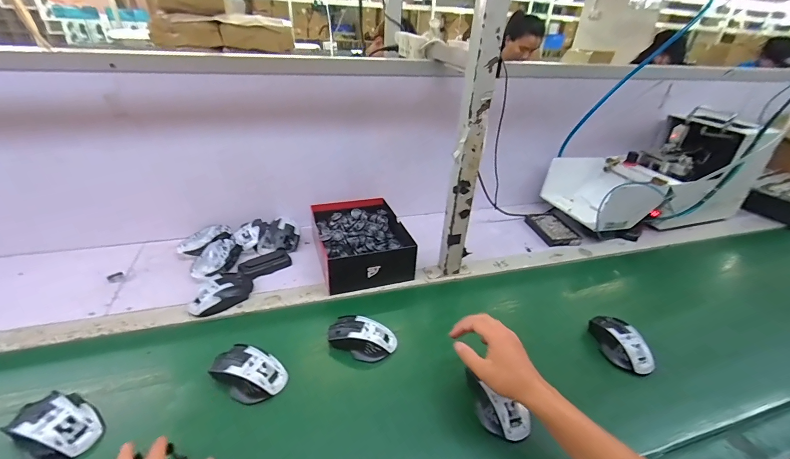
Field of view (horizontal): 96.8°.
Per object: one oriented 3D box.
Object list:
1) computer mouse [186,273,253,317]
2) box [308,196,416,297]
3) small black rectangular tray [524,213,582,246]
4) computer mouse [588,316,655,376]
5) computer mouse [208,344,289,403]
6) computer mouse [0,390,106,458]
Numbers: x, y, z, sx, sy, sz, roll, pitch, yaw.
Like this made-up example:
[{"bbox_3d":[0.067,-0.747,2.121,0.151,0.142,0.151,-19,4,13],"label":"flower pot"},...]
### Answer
[{"bbox_3d":[-0.332,0.116,0.668,0.112,0.038,0.075,-24,40,-38],"label":"computer mouse"},{"bbox_3d":[-0.075,0.028,0.785,0.187,0.085,0.252,-8,32,-18],"label":"box"},{"bbox_3d":[0.428,-0.007,0.962,0.096,0.022,0.166,-2,31,-9],"label":"small black rectangular tray"},{"bbox_3d":[0.391,0.195,0.616,0.060,0.040,0.120,-5,31,-14],"label":"computer mouse"},{"bbox_3d":[-0.217,0.213,0.526,0.101,0.037,0.066,17,33,23],"label":"computer mouse"},{"bbox_3d":[-0.433,0.246,0.447,0.103,0.033,0.071,18,33,24],"label":"computer mouse"}]

